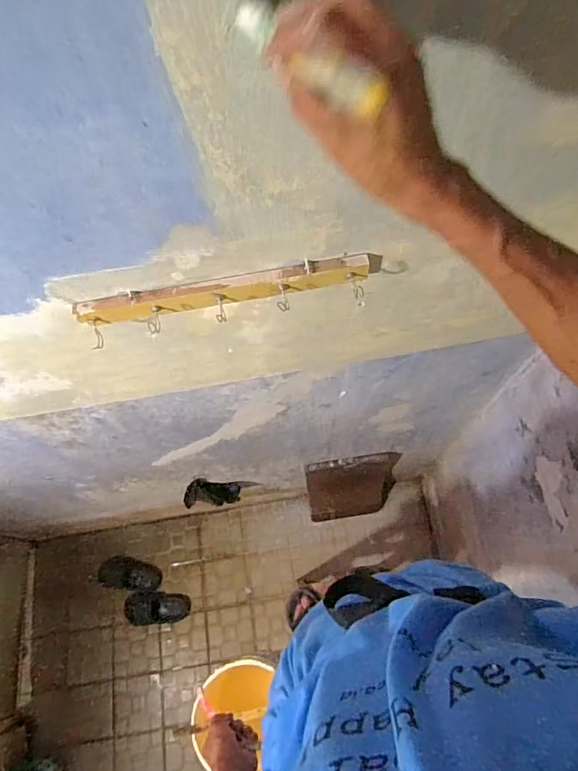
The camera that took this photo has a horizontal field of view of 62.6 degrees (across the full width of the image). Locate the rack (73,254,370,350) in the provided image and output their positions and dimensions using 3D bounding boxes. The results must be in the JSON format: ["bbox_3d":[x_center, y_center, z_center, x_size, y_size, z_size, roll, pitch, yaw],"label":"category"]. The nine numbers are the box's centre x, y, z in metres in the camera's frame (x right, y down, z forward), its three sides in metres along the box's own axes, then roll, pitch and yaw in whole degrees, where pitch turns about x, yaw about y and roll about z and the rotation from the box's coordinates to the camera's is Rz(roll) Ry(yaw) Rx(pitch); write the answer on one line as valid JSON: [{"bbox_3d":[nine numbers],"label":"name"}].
[{"bbox_3d":[-0.082,-0.118,0.650,0.412,0.061,0.048,-9,67,-1],"label":"rack"}]

